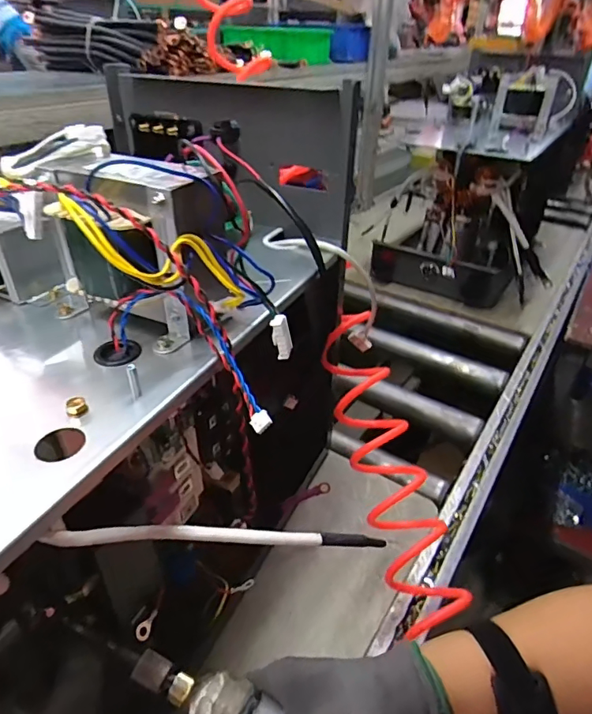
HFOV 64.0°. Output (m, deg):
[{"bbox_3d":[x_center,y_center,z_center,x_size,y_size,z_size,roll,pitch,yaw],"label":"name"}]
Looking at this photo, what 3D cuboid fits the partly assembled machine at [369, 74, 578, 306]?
[{"bbox_3d":[0.405,-0.390,1.056,0.327,0.386,0.534,16,37,19],"label":"partly assembled machine"}]

